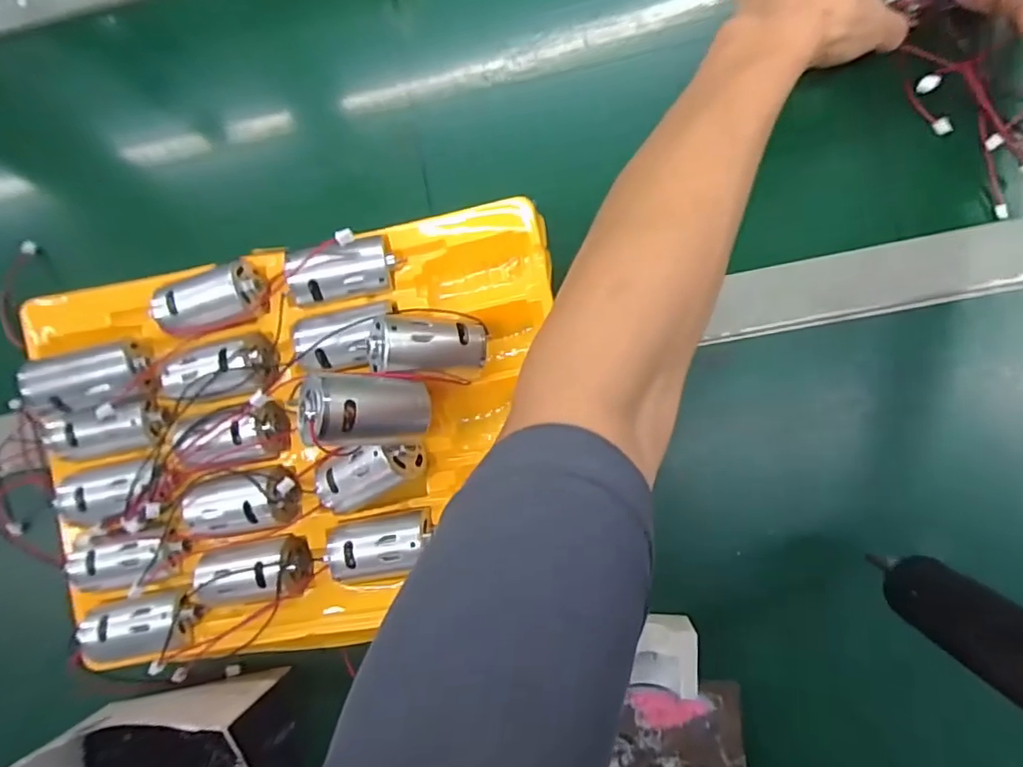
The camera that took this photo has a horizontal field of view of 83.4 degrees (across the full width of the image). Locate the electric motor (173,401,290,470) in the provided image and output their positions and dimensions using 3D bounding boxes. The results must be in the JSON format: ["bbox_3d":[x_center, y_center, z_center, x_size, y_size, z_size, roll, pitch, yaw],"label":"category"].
[{"bbox_3d":[-0.167,0.032,0.338,0.063,0.031,0.032,-9,86,7],"label":"electric motor"}]

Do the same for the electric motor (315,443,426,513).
[{"bbox_3d":[-0.082,0.051,0.320,0.064,0.027,0.028,-25,84,17],"label":"electric motor"}]

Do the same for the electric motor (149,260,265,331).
[{"bbox_3d":[-0.182,-0.051,0.345,0.061,0.028,0.037,-11,85,7],"label":"electric motor"}]

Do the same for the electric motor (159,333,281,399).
[{"bbox_3d":[-0.176,-0.007,0.344,0.060,0.032,0.034,-15,85,6],"label":"electric motor"}]

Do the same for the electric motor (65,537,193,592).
[{"bbox_3d":[-0.225,0.105,0.333,0.059,0.025,0.026,-13,85,6],"label":"electric motor"}]

